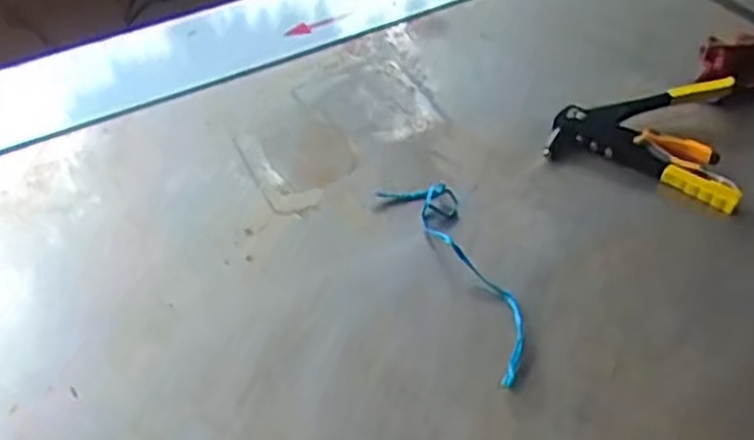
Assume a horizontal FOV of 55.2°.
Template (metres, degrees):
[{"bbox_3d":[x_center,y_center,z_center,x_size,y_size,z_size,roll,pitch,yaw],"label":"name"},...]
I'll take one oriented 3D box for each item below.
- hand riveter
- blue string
[{"bbox_3d":[0.354,-0.125,0.927,0.230,0.034,0.197,17,52,15],"label":"hand riveter"},{"bbox_3d":[0.100,0.051,0.783,0.084,0.018,0.268,-22,53,-18],"label":"blue string"}]

